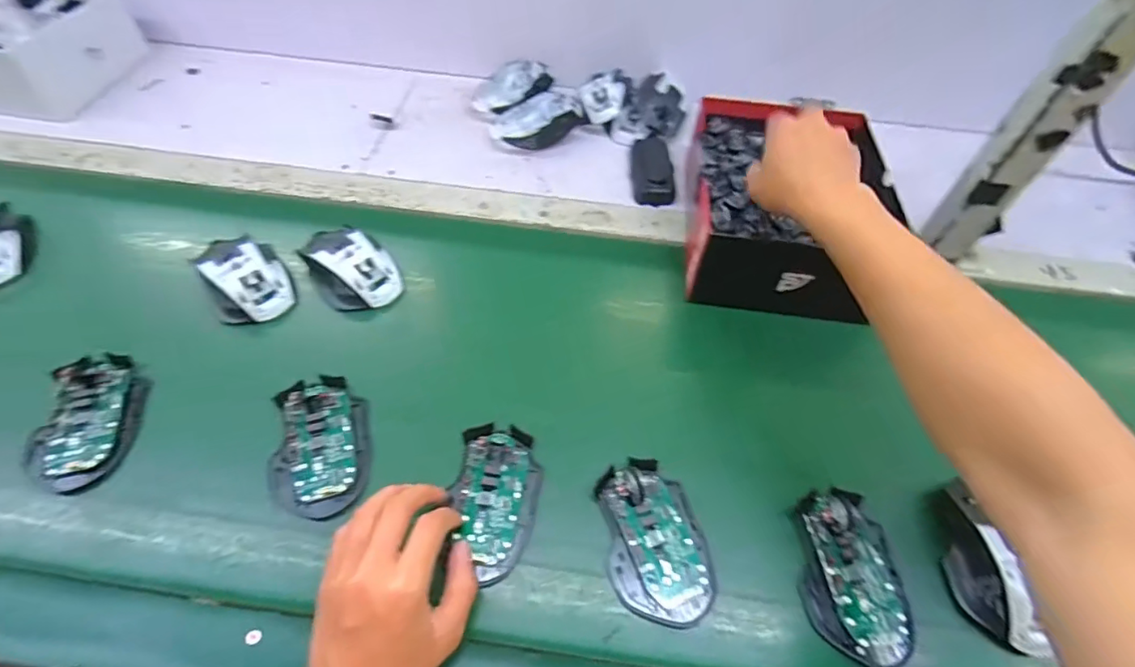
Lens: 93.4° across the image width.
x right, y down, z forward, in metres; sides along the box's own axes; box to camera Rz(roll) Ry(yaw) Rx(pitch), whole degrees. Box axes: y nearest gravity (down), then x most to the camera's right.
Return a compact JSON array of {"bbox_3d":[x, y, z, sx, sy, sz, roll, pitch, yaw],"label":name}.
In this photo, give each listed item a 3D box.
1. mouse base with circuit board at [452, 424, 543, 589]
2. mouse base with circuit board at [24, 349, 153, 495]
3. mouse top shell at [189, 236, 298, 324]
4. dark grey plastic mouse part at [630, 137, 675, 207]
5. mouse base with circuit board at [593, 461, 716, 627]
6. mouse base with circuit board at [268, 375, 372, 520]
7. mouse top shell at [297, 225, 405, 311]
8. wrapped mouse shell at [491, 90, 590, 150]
[{"bbox_3d":[-0.055,0.124,0.405,0.062,0.017,0.112,6,54,2],"label":"mouse base with circuit board"},{"bbox_3d":[-0.387,0.069,0.432,0.067,0.022,0.115,-6,54,-7],"label":"mouse base with circuit board"},{"bbox_3d":[-0.307,-0.051,0.515,0.068,0.037,0.089,-28,59,-21],"label":"mouse top shell"},{"bbox_3d":[0.103,-0.206,0.659,0.049,0.014,0.121,2,54,-1],"label":"dark grey plastic mouse part"},{"bbox_3d":[0.065,0.150,0.392,0.073,0.025,0.112,-10,55,-10],"label":"mouse base with circuit board"},{"bbox_3d":[-0.198,0.089,0.430,0.073,0.026,0.115,-9,55,-9],"label":"mouse base with circuit board"},{"bbox_3d":[-0.213,-0.069,0.530,0.075,0.038,0.098,-32,61,-24],"label":"mouse top shell"},{"bbox_3d":[-0.038,-0.275,0.690,0.117,0.037,0.061,-20,57,-16],"label":"wrapped mouse shell"}]

